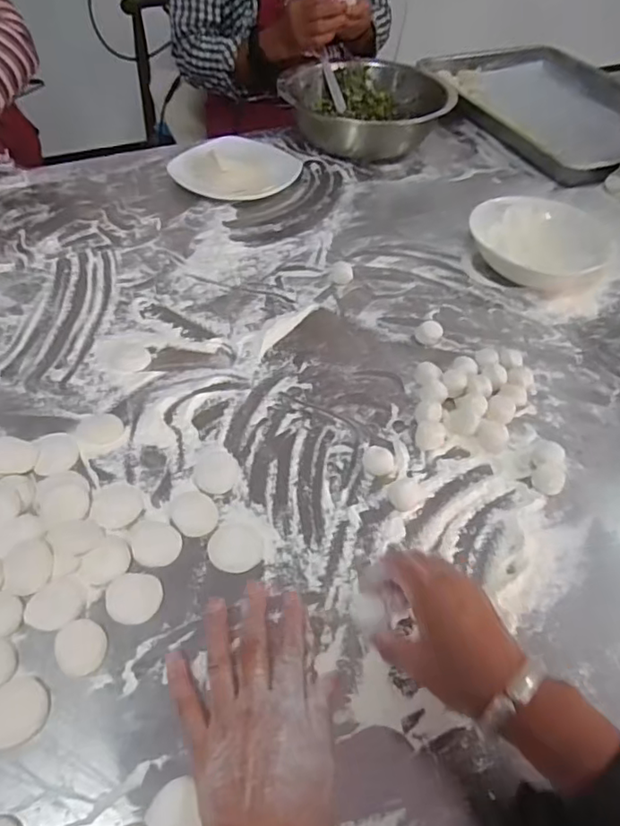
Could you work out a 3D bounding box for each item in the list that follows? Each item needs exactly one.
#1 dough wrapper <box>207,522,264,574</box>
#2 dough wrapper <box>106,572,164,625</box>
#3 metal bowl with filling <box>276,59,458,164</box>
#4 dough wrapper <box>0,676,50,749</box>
[{"bbox_3d":[-0.060,0.110,0.474,0.044,0.004,0.044,2,48,-2],"label":"dough wrapper"},{"bbox_3d":[-0.133,0.140,0.438,0.041,0.004,0.040,2,48,-2],"label":"dough wrapper"},{"bbox_3d":[0.102,-0.531,1.015,0.267,0.087,0.239,19,49,13],"label":"metal bowl with filling"},{"bbox_3d":[-0.198,0.201,0.390,0.041,0.004,0.040,2,48,-2],"label":"dough wrapper"}]

